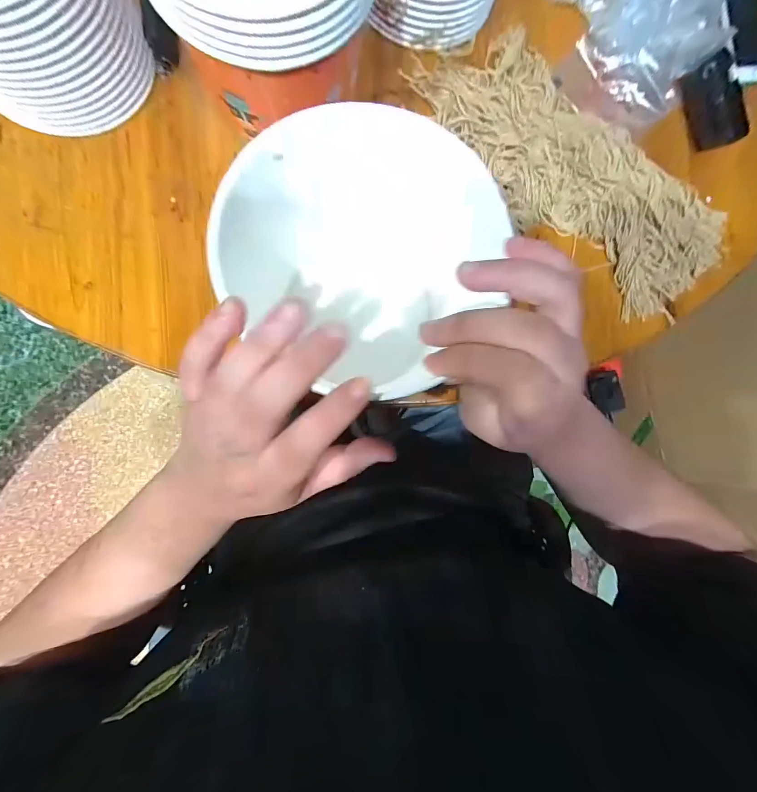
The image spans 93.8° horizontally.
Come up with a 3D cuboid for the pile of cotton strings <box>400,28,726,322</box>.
[{"bbox_3d":[0.208,-0.241,0.379,0.367,0.032,0.160,36,85,-3],"label":"pile of cotton strings"}]

